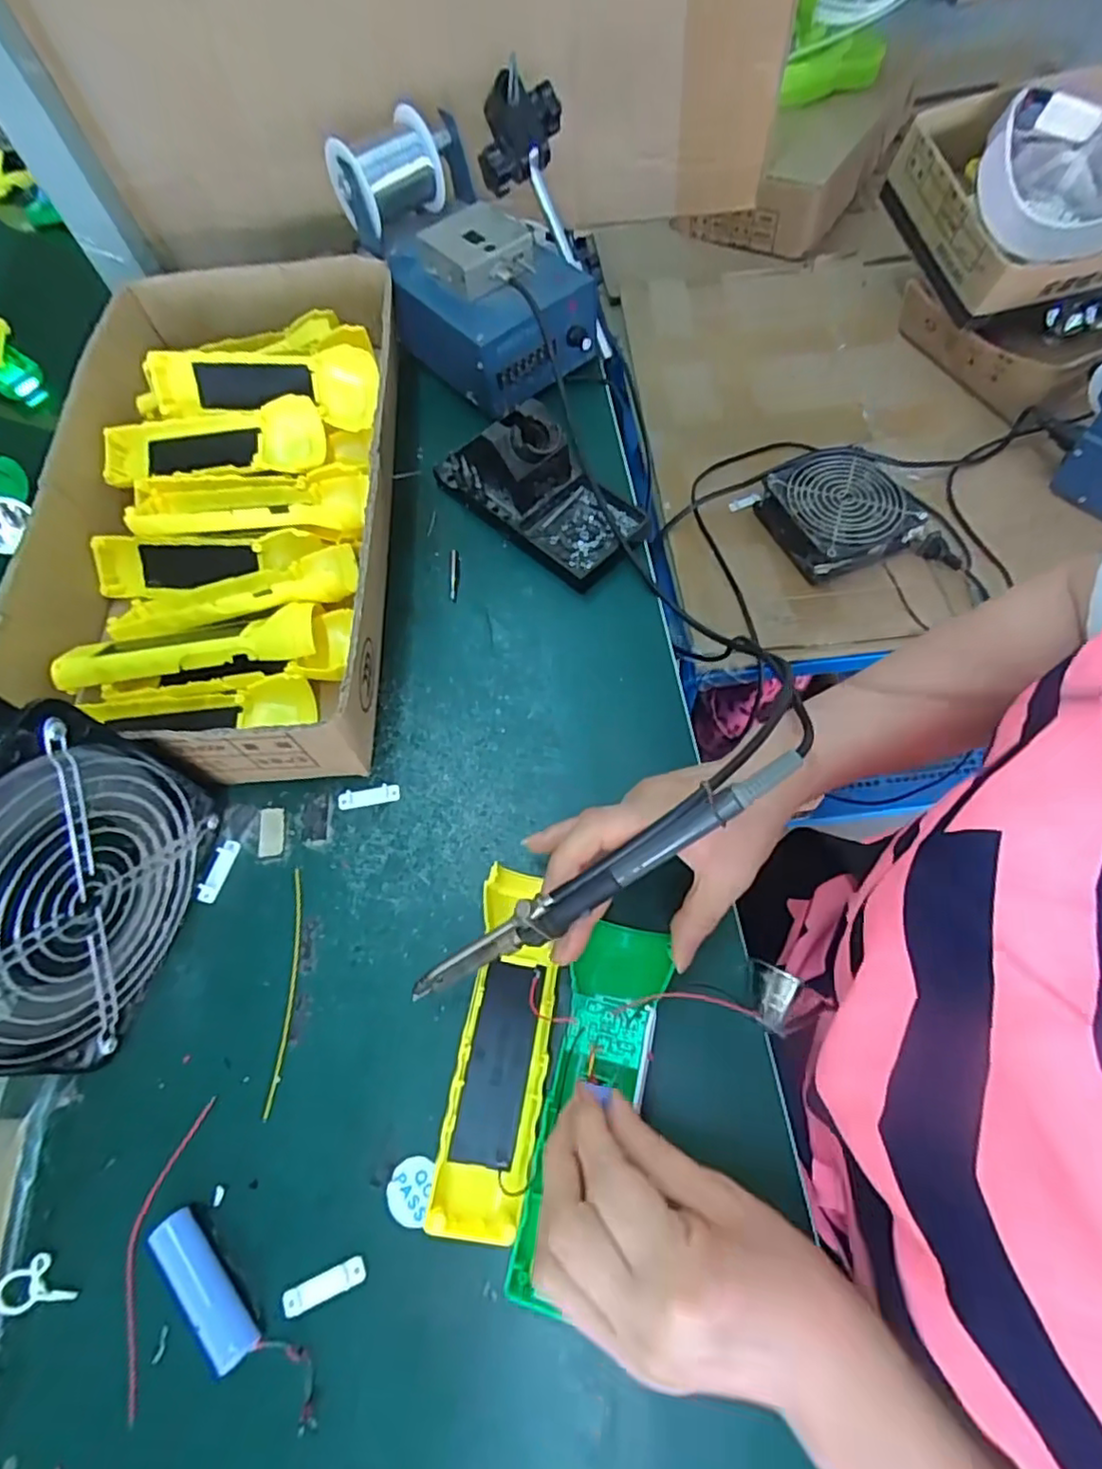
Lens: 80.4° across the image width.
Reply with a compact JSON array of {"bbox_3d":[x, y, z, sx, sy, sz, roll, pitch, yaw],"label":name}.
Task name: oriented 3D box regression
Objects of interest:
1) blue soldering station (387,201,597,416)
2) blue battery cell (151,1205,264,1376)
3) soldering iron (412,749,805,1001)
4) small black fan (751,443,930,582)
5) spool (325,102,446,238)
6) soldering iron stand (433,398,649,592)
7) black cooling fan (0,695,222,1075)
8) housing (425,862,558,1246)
[{"bbox_3d":[-0.048,-0.354,0.521,0.124,0.086,0.158,-38,67,-13],"label":"blue soldering station"},{"bbox_3d":[-0.155,0.247,0.292,0.017,0.016,0.066,-42,67,-14],"label":"blue battery cell"},{"bbox_3d":[0.022,0.066,0.291,0.195,0.021,0.014,-33,67,7],"label":"soldering iron"},{"bbox_3d":[0.292,-0.226,0.664,0.142,0.052,0.124,-23,63,-5],"label":"small black fan"},{"bbox_3d":[-0.128,-0.439,0.518,0.076,0.067,0.062,-40,66,-13],"label":"spool"},{"bbox_3d":[-0.008,-0.184,0.458,0.079,0.069,0.155,-41,67,-14],"label":"soldering iron stand"},{"bbox_3d":[-0.246,0.074,0.313,0.067,0.148,0.151,9,65,10],"label":"black cooling fan"},{"bbox_3d":[-0.023,0.150,0.323,0.043,0.021,0.163,5,66,5],"label":"housing"}]

